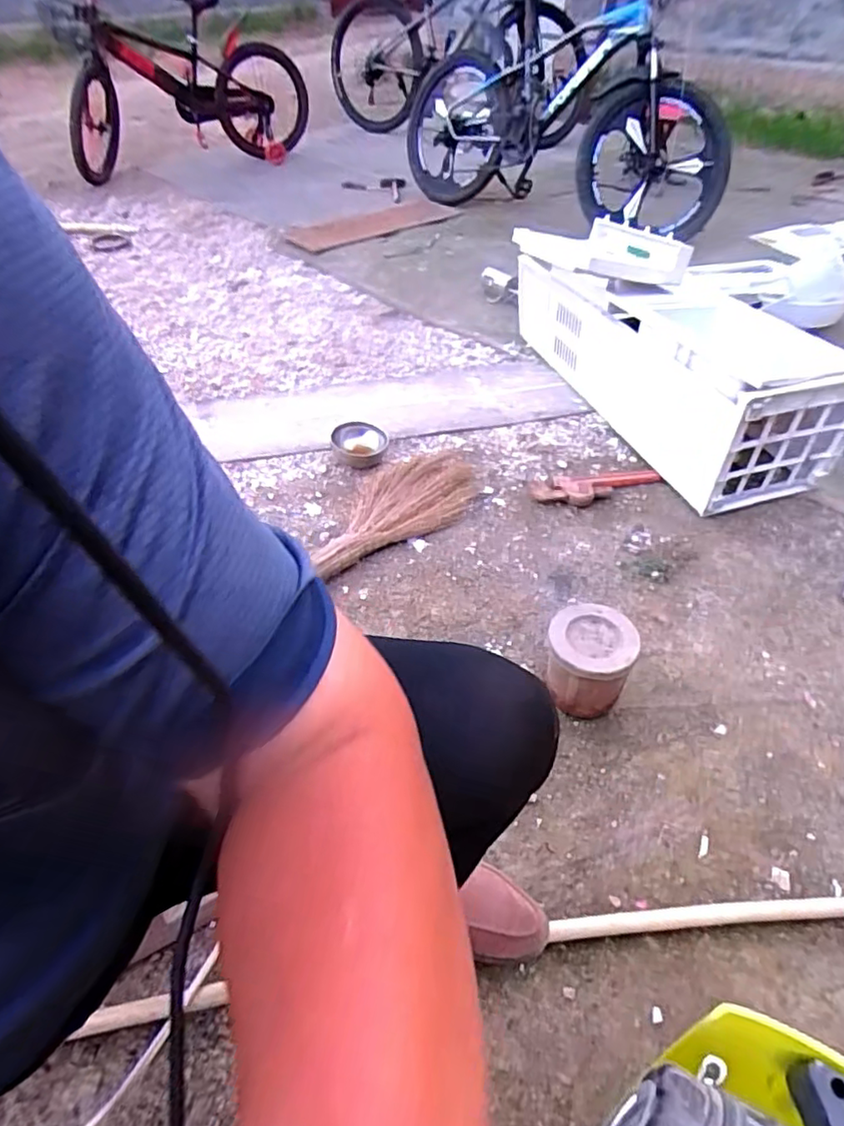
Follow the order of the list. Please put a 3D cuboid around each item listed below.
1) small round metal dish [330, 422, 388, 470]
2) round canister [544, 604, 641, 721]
[{"bbox_3d":[-0.149,-0.279,1.471,0.129,0.071,0.129,-8,46,-6],"label":"small round metal dish"},{"bbox_3d":[0.251,0.152,0.927,0.126,0.136,0.124,-1,45,1],"label":"round canister"}]

